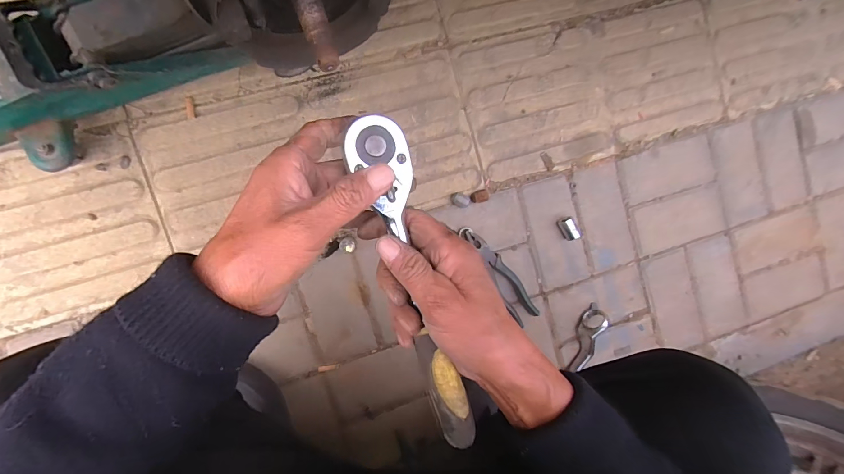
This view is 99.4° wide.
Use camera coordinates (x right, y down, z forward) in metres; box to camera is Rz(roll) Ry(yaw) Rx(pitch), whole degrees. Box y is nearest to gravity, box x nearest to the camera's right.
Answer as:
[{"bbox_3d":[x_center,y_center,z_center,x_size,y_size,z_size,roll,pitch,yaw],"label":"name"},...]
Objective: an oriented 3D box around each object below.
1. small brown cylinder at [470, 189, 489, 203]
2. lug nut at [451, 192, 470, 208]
[{"bbox_3d":[0.097,-0.068,0.601,0.032,0.016,0.020,-11,94,-9],"label":"small brown cylinder"},{"bbox_3d":[0.064,-0.062,0.592,0.030,0.016,0.023,29,87,-9],"label":"lug nut"}]

